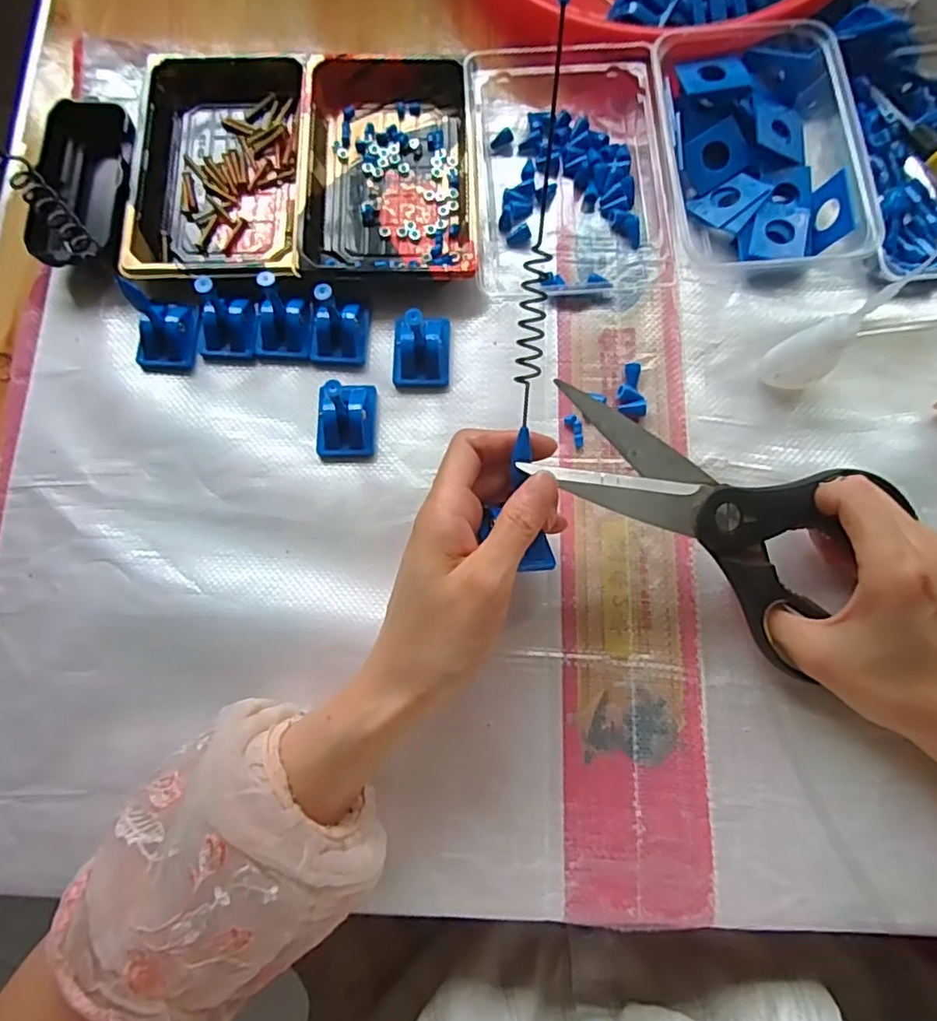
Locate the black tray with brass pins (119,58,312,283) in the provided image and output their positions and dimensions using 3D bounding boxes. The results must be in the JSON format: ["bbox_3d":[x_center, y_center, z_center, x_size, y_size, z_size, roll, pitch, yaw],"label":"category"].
[{"bbox_3d":[-0.156,-0.218,0.390,0.109,0.028,0.163,-2,78,0],"label":"black tray with brass pins"}]

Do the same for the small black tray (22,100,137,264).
[{"bbox_3d":[-0.241,-0.205,0.384,0.053,0.026,0.100,1,78,1],"label":"small black tray"}]

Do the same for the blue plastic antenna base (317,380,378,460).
[{"bbox_3d":[-0.073,-0.056,0.345,0.034,0.044,0.044,-1,78,0],"label":"blue plastic antenna base"}]

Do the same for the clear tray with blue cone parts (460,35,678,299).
[{"bbox_3d":[0.060,-0.221,0.384,0.117,0.029,0.184,-5,78,0],"label":"clear tray with blue cone parts"}]

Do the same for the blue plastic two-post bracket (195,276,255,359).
[{"bbox_3d":[-0.147,-0.113,0.357,0.032,0.039,0.033,1,78,1],"label":"blue plastic two-post bracket"}]

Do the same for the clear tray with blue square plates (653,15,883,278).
[{"bbox_3d":[0.182,-0.226,0.374,0.123,0.035,0.164,-8,78,-1],"label":"clear tray with blue square plates"}]

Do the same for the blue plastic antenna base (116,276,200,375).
[{"bbox_3d":[-0.183,-0.110,0.350,0.034,0.051,0.041,6,78,2],"label":"blue plastic antenna base"}]

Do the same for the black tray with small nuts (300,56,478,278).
[{"bbox_3d":[-0.050,-0.218,0.386,0.104,0.022,0.160,-2,78,0],"label":"black tray with small nuts"}]

